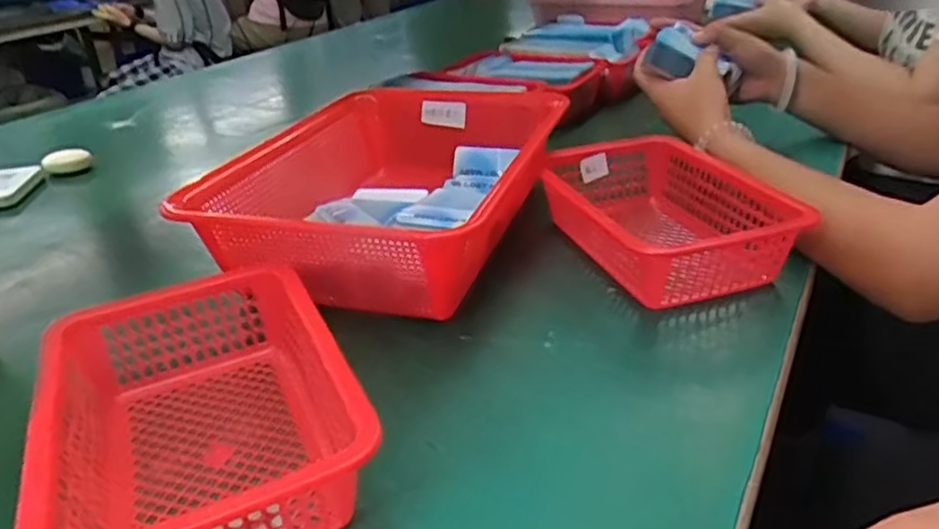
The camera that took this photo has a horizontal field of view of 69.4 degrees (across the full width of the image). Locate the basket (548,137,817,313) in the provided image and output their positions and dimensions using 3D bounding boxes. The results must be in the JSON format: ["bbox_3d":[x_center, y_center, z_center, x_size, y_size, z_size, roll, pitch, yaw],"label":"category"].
[{"bbox_3d":[0.157,-0.043,0.576,0.153,0.060,0.225,-11,29,-11],"label":"basket"}]

